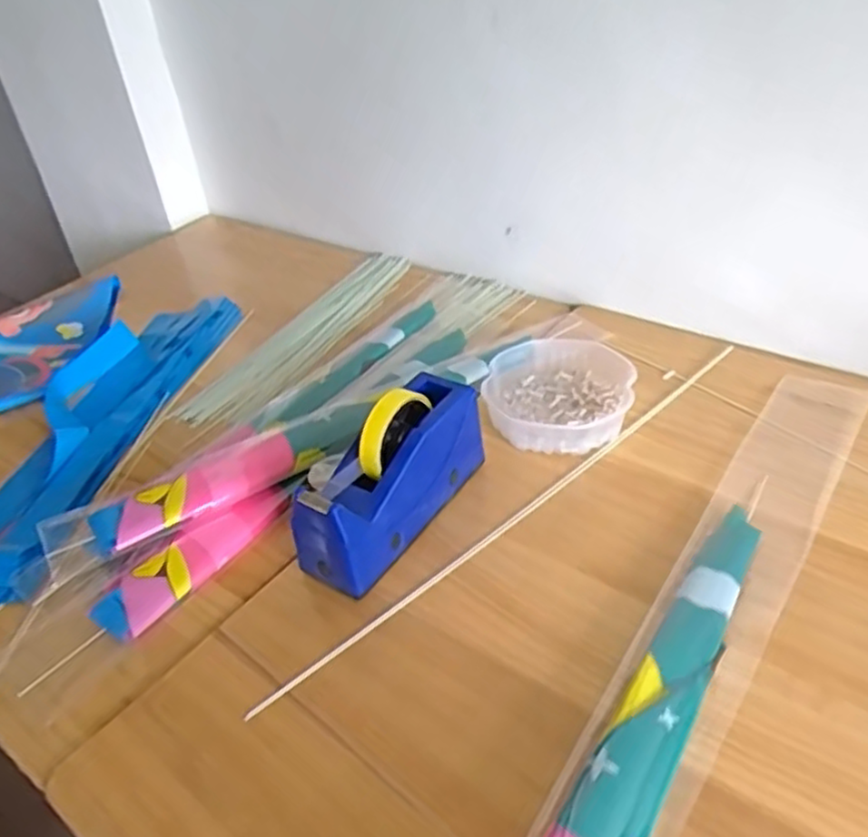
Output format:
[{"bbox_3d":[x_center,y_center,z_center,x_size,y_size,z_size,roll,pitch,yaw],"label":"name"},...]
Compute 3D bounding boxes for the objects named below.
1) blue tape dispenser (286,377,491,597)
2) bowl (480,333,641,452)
[{"bbox_3d":[-0.038,0.047,0.633,0.077,0.123,0.201,22,46,33],"label":"blue tape dispenser"},{"bbox_3d":[0.133,-0.029,0.756,0.146,0.046,0.152,-5,37,4],"label":"bowl"}]

